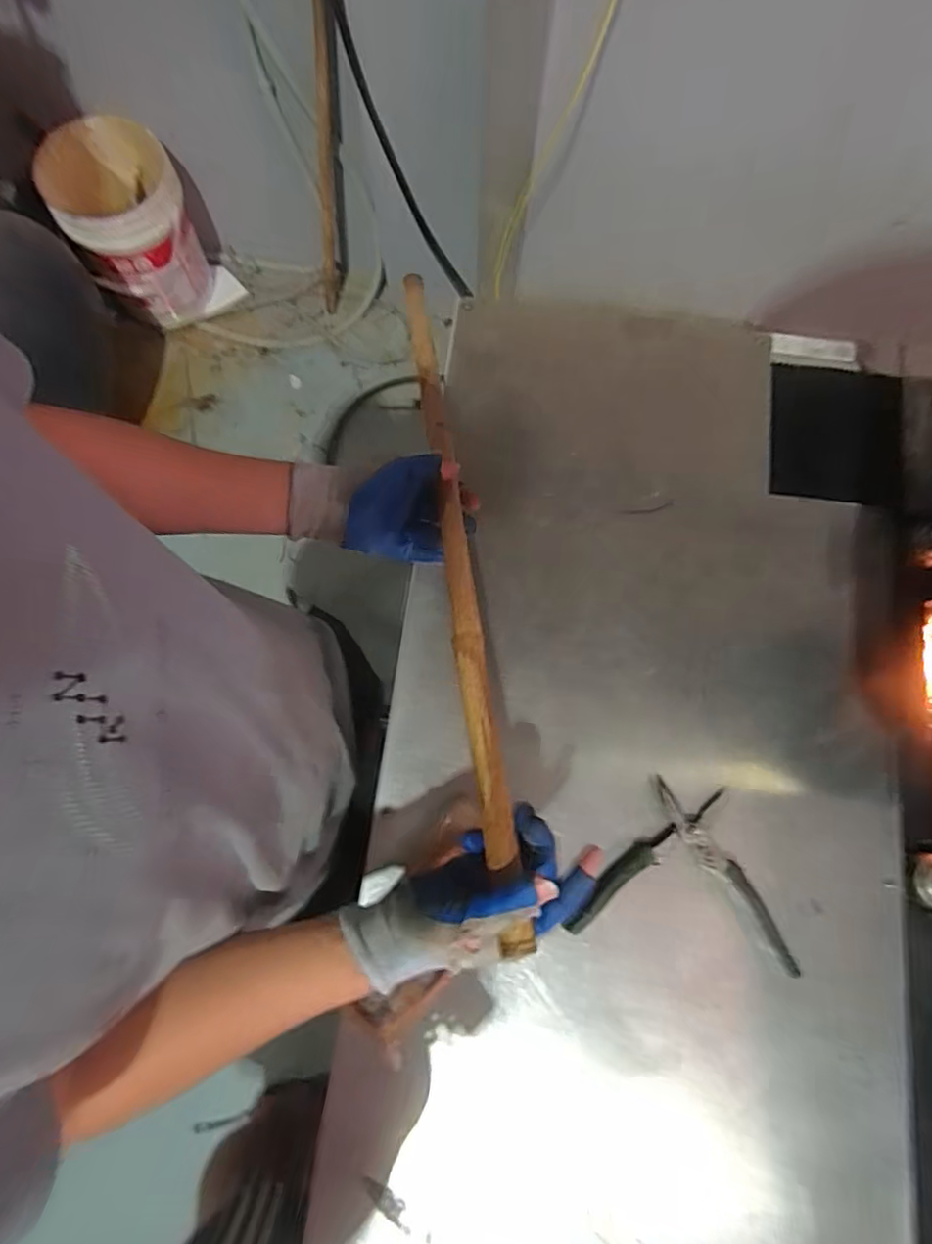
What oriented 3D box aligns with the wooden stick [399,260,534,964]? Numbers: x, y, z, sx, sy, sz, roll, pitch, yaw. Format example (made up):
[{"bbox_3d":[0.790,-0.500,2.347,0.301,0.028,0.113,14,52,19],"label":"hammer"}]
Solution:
[{"bbox_3d":[-0.011,-0.071,0.540,0.025,0.018,0.672,-8,68,-2],"label":"wooden stick"}]

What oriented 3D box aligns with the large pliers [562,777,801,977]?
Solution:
[{"bbox_3d":[0.208,0.231,0.576,0.200,0.022,0.147,9,77,1],"label":"large pliers"}]

